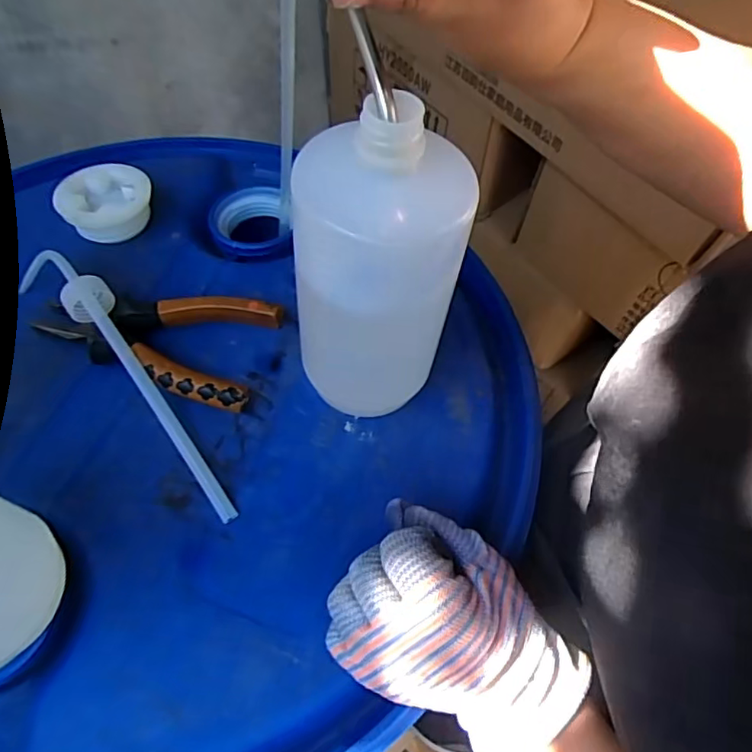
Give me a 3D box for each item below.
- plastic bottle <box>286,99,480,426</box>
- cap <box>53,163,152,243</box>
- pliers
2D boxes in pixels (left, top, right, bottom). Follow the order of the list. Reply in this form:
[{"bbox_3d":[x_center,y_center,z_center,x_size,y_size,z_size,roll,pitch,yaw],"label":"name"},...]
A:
[{"bbox_3d":[0.003,-0.057,0.306,0.084,0.172,0.076,5,58,2],"label":"plastic bottle"},{"bbox_3d":[-0.223,-0.145,0.467,0.069,0.028,0.064,-10,59,-8],"label":"cap"},{"bbox_3d":[-0.155,-0.030,0.402,0.158,0.018,0.085,13,59,6],"label":"pliers"}]

